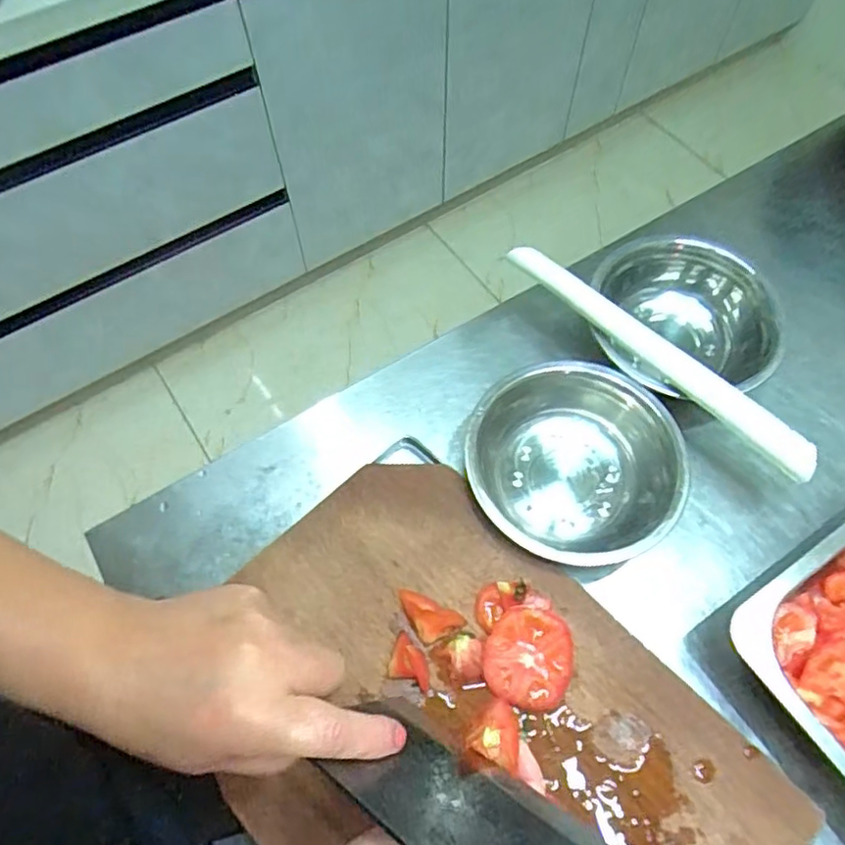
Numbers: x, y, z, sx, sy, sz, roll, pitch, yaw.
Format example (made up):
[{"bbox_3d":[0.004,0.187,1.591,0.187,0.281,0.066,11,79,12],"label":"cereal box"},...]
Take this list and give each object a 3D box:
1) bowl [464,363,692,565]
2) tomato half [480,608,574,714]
[{"bbox_3d":[0.124,0.036,0.529,0.166,0.054,0.155,0,63,1],"label":"bowl"},{"bbox_3d":[0.076,0.167,0.448,0.062,0.019,0.065,0,61,0],"label":"tomato half"}]

